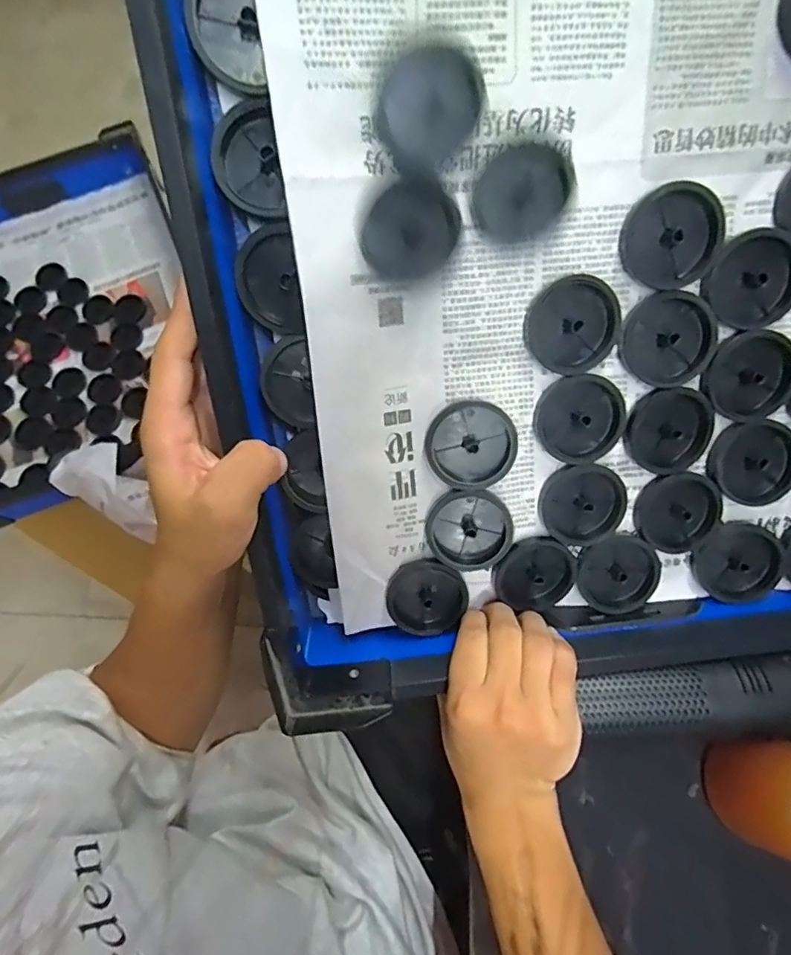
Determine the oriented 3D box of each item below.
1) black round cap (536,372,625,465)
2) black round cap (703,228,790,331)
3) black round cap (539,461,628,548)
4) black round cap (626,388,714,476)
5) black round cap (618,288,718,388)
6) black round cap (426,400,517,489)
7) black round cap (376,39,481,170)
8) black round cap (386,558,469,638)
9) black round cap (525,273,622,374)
[{"bbox_3d":[0.111,-0.036,0.317,0.050,0.012,0.051,0,110,0],"label":"black round cap"},{"bbox_3d":[0.205,-0.113,0.297,0.053,0.010,0.047,44,114,-11],"label":"black round cap"},{"bbox_3d":[0.118,0.017,0.333,0.051,0.008,0.053,0,109,-1],"label":"black round cap"},{"bbox_3d":[0.168,-0.029,0.321,0.053,0.007,0.050,-3,111,-7],"label":"black round cap"},{"bbox_3d":[0.160,-0.082,0.308,0.052,0.007,0.051,2,105,6],"label":"black round cap"},{"bbox_3d":[0.045,-0.019,0.316,0.053,0.006,0.053,1,97,9],"label":"black round cap"},{"bbox_3d":[0.016,-0.180,0.255,0.052,0.044,0.006,-45,31,10],"label":"black round cap"},{"bbox_3d":[0.020,0.081,0.347,0.050,0.009,0.056,11,106,-11],"label":"black round cap"},{"bbox_3d":[0.102,-0.087,0.301,0.052,0.007,0.052,-2,108,-6],"label":"black round cap"}]

